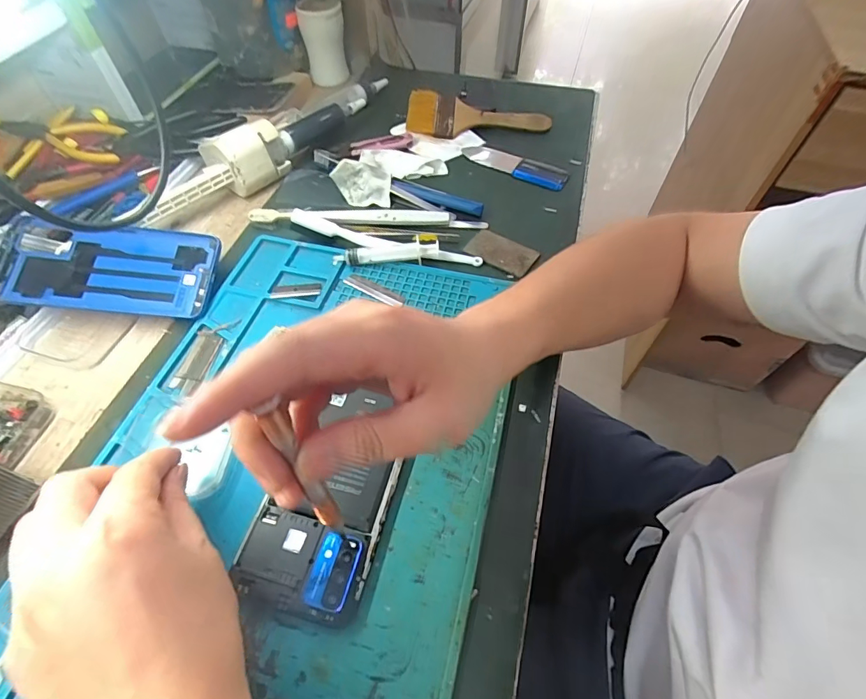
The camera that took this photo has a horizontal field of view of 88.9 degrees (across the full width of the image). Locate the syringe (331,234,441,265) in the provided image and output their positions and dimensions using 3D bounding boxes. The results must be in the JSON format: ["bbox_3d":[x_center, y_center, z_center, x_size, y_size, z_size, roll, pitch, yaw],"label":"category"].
[{"bbox_3d":[-0.039,-0.086,0.382,0.091,0.018,0.030,-14,57,-10],"label":"syringe"}]

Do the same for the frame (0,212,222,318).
[{"bbox_3d":[-0.264,-0.066,0.359,0.165,0.009,0.075,6,69,-5],"label":"frame"}]

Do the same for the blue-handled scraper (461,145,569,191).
[{"bbox_3d":[0.088,-0.201,0.480,0.121,0.007,0.032,29,60,18],"label":"blue-handled scraper"}]

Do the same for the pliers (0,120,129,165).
[{"bbox_3d":[-0.376,-0.225,0.459,0.110,0.023,0.050,11,56,7],"label":"pliers"}]

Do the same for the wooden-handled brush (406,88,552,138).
[{"bbox_3d":[0.051,-0.273,0.520,0.169,0.022,0.059,10,56,6],"label":"wooden-handled brush"}]

